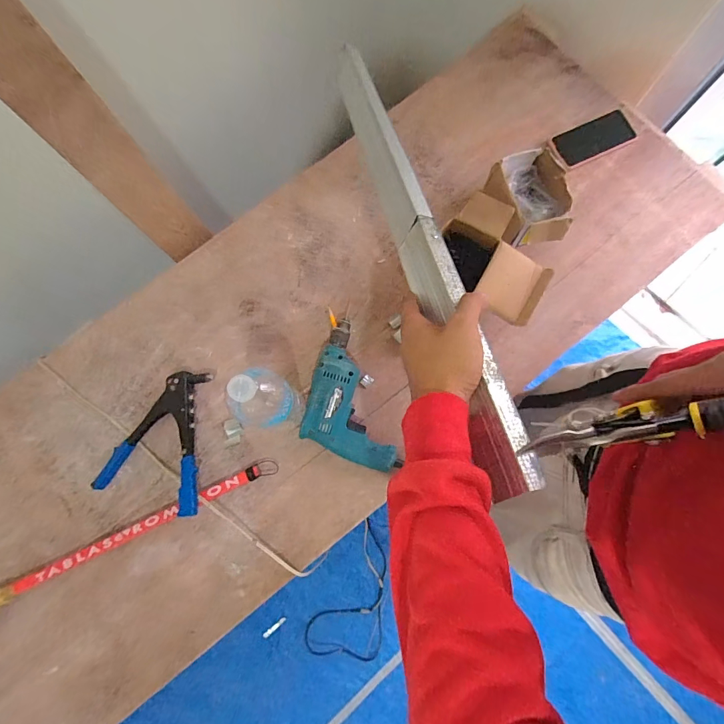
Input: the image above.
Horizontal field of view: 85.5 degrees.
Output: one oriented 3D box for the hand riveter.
[{"bbox_3d":[-0.368,0.136,0.686,0.187,0.030,0.235,1,78,2],"label":"hand riveter"}]

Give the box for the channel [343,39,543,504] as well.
[{"bbox_3d":[0.044,-0.164,0.425,0.017,0.061,0.591,3,59,-30],"label":"channel"}]

